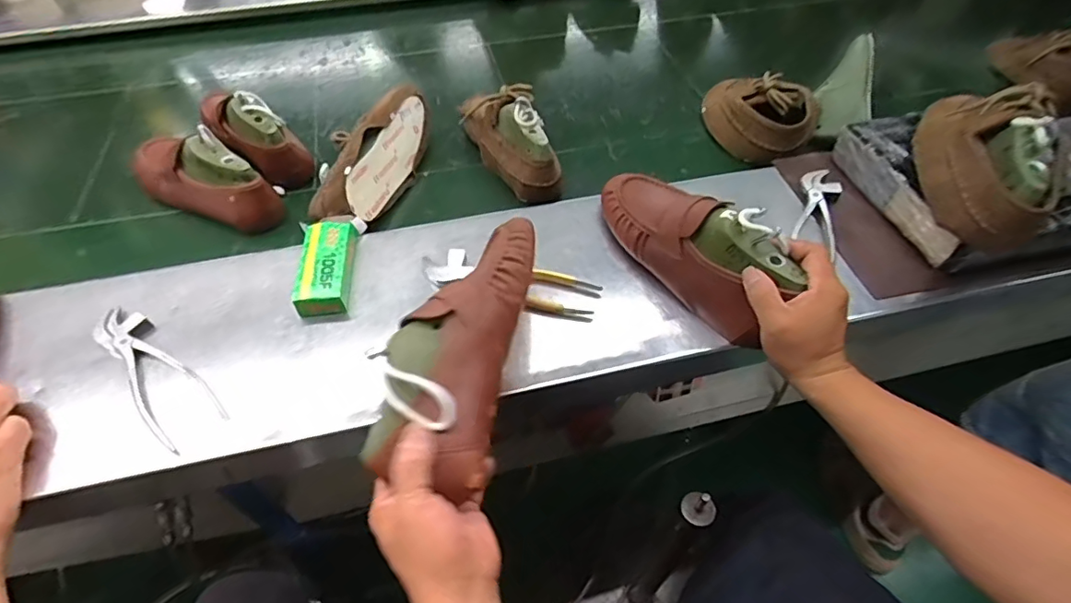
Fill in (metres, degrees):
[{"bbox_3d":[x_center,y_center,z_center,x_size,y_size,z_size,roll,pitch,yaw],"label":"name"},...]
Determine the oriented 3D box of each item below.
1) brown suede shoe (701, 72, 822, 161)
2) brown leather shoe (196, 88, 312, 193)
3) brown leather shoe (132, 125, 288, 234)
[{"bbox_3d":[0.318,-0.290,0.795,0.122,0.074,0.212,-25,57,-17],"label":"brown suede shoe"},{"bbox_3d":[-0.399,-0.246,0.765,0.217,0.100,0.081,37,62,25],"label":"brown leather shoe"},{"bbox_3d":[-0.445,-0.169,0.697,0.262,0.096,0.075,25,58,19],"label":"brown leather shoe"}]

